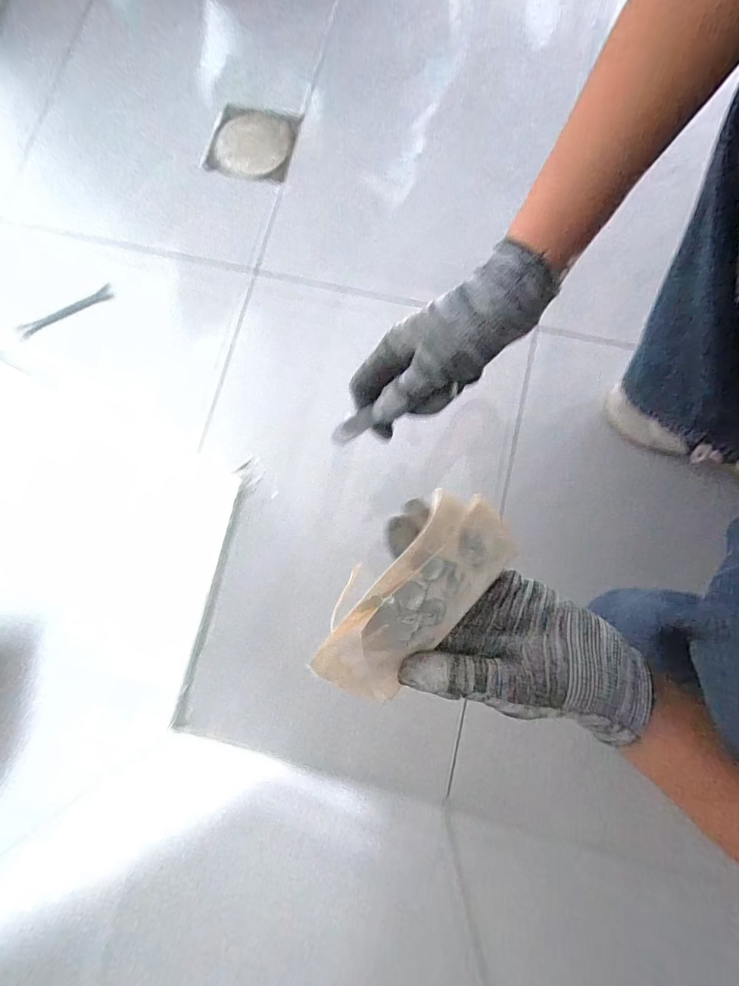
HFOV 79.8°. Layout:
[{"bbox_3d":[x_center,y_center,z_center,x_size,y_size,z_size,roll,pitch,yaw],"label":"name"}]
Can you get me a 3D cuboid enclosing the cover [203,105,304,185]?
[{"bbox_3d":[-0.174,-0.524,0.662,0.123,0.018,0.116,12,89,2],"label":"cover"}]

